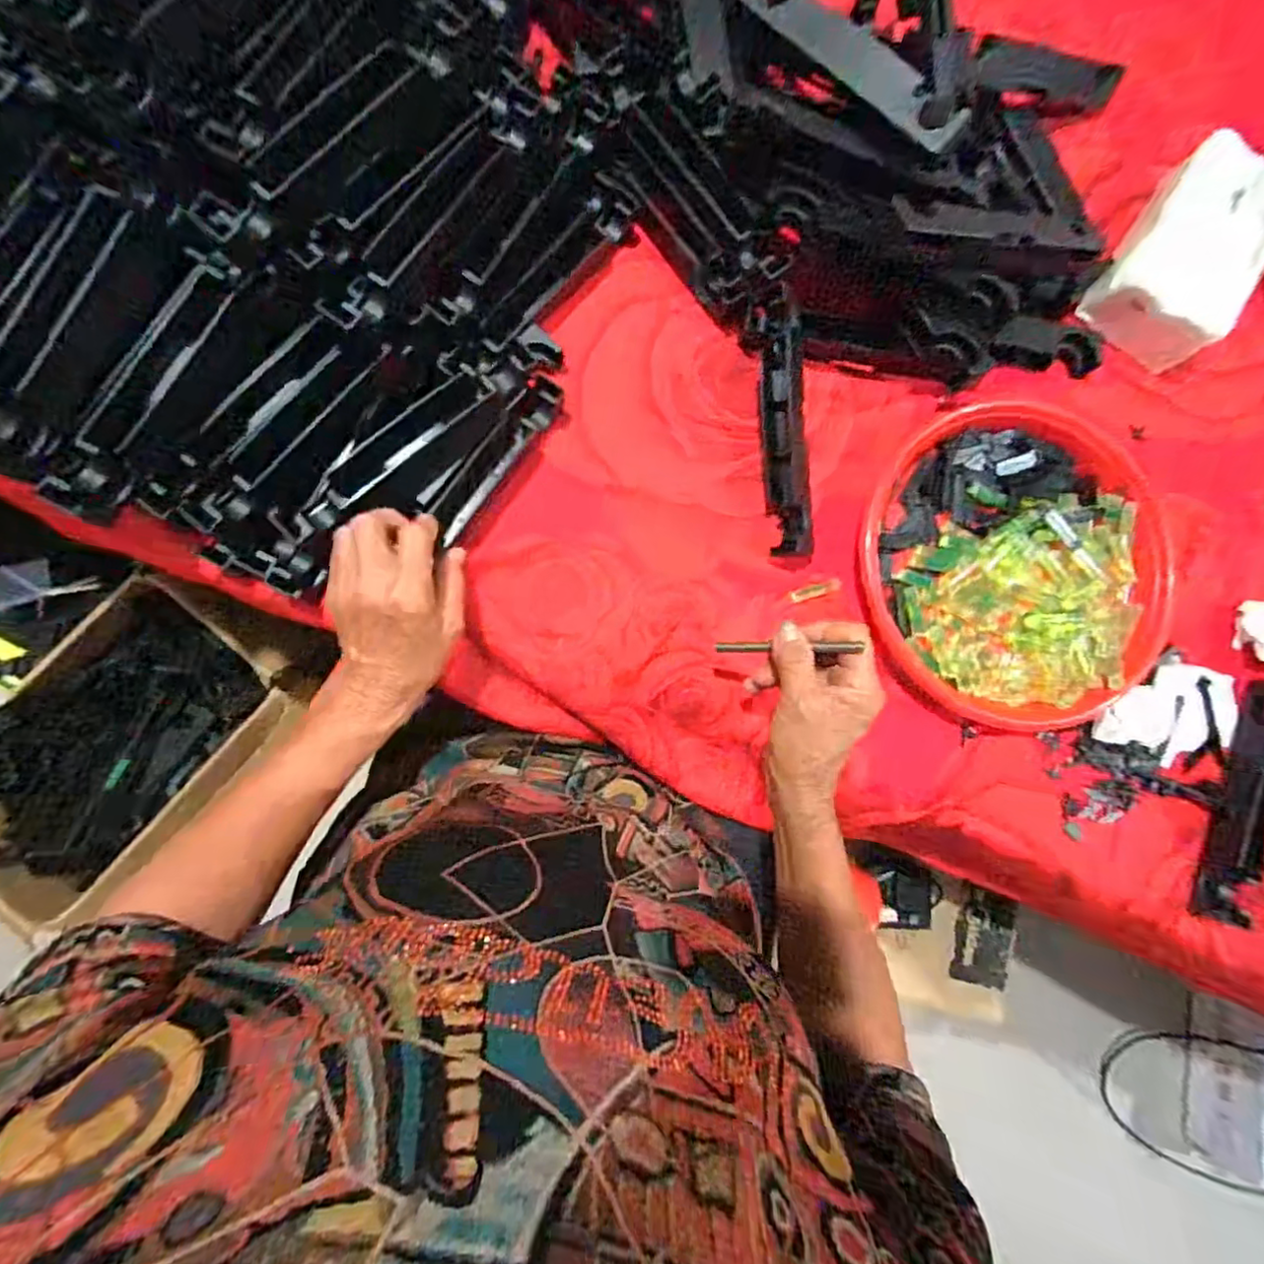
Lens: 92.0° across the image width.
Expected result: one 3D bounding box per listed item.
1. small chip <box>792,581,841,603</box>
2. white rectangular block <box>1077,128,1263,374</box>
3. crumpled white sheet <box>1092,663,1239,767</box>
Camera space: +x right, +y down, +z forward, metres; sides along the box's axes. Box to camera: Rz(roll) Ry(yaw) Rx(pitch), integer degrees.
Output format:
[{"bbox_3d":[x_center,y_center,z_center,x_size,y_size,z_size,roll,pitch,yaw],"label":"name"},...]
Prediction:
[{"bbox_3d":[0.142,-0.032,0.469,0.037,0.004,0.010,-17,86,6],"label":"small chip"},{"bbox_3d":[0.454,-0.305,0.499,0.098,0.063,0.159,30,83,-2],"label":"white rectangular block"},{"bbox_3d":[0.434,0.067,0.491,0.126,0.014,0.073,-16,86,-7],"label":"crumpled white sheet"}]

